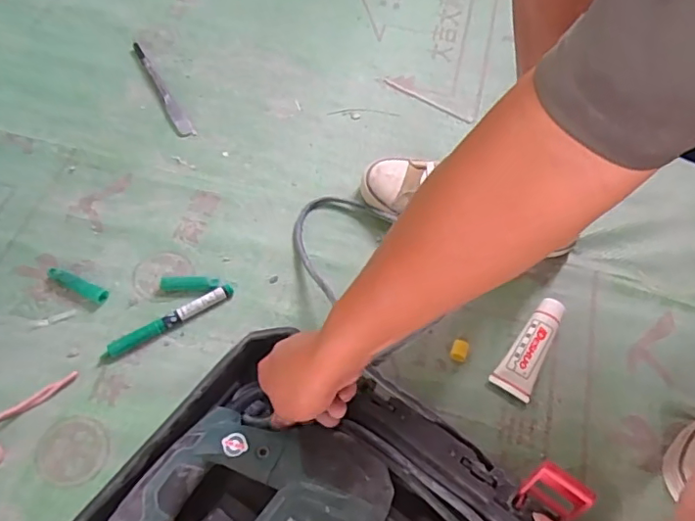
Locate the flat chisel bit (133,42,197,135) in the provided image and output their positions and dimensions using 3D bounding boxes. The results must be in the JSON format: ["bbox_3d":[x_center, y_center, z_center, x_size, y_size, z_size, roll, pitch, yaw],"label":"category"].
[{"bbox_3d":[-0.273,-0.251,0.803,0.020,0.007,0.196,-28,65,-18],"label":"flat chisel bit"}]

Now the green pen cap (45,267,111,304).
[{"bbox_3d":[-0.318,0.026,0.642,0.081,0.017,0.016,23,61,10],"label":"green pen cap"}]

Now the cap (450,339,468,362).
[{"bbox_3d":[0.125,0.102,0.617,0.019,0.021,0.021,19,61,8],"label":"cap"}]

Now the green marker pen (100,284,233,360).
[{"bbox_3d":[-0.202,0.068,0.627,0.154,0.017,0.017,-28,66,-18],"label":"green marker pen"}]

